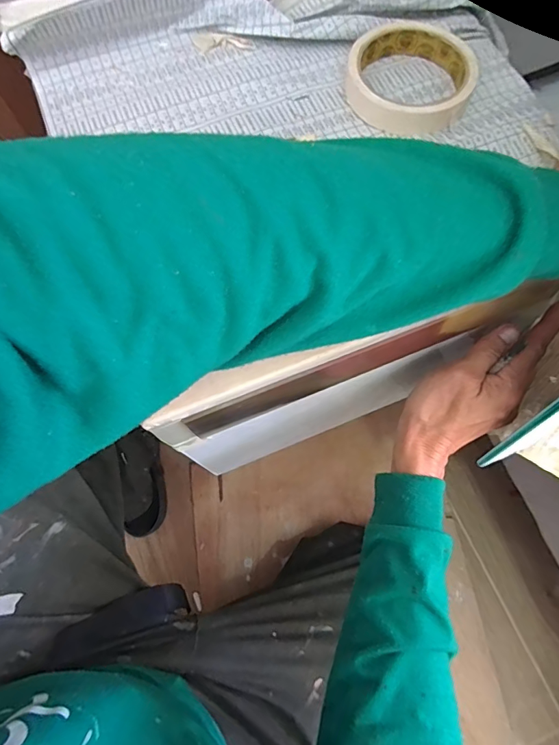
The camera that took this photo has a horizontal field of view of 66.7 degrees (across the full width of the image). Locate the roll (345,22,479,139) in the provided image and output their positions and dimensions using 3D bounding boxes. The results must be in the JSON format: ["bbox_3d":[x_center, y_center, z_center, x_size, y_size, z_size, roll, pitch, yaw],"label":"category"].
[{"bbox_3d":[0.094,-0.209,0.306,0.088,0.018,0.094,0,70,1],"label":"roll"}]

